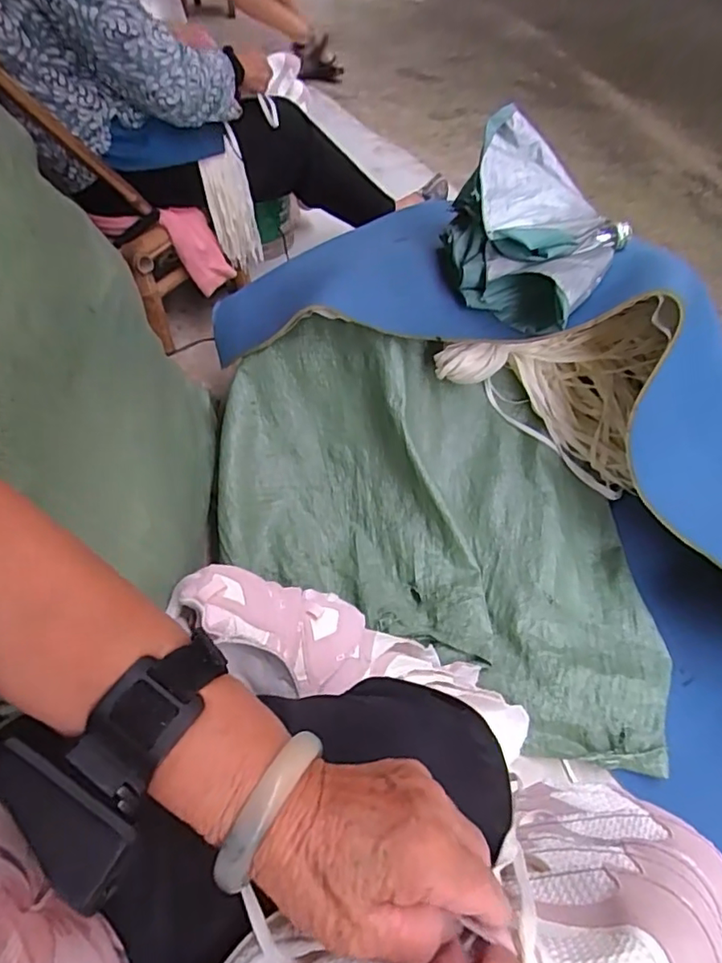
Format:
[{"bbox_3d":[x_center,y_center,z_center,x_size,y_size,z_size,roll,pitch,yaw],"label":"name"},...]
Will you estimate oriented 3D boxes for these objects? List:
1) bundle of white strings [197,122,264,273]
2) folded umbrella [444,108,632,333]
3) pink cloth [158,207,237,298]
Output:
[{"bbox_3d":[-0.255,-0.534,1.124,0.086,0.288,0.035,-24,65,-9],"label":"bundle of white strings"},{"bbox_3d":[0.212,-0.332,0.743,0.228,0.157,0.215,25,60,19],"label":"folded umbrella"},{"bbox_3d":[-0.321,-0.460,1.120,0.027,0.186,0.094,26,72,34],"label":"pink cloth"}]

